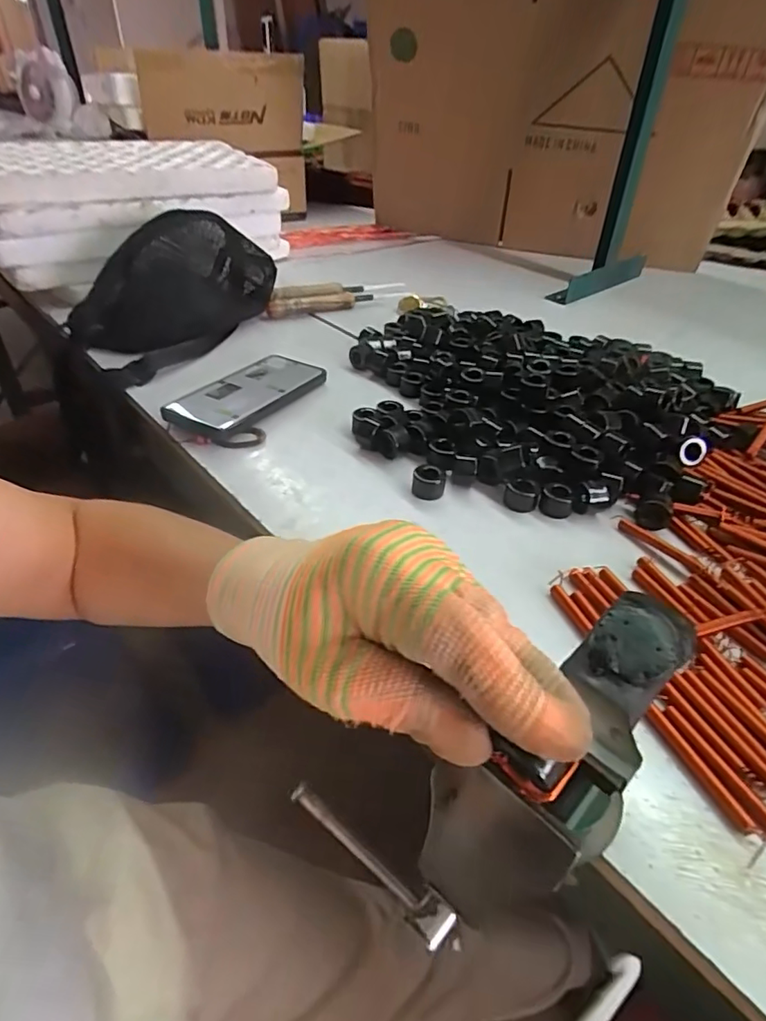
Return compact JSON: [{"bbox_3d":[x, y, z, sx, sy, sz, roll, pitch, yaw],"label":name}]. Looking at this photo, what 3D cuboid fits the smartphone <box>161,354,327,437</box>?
[{"bbox_3d":[-0.132,-0.118,0.541,0.086,0.011,0.161,25,44,18],"label":"smartphone"}]

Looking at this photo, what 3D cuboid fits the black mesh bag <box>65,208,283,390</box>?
[{"bbox_3d":[-0.258,-0.280,0.652,0.167,0.102,0.305,13,41,13],"label":"black mesh bag"}]

